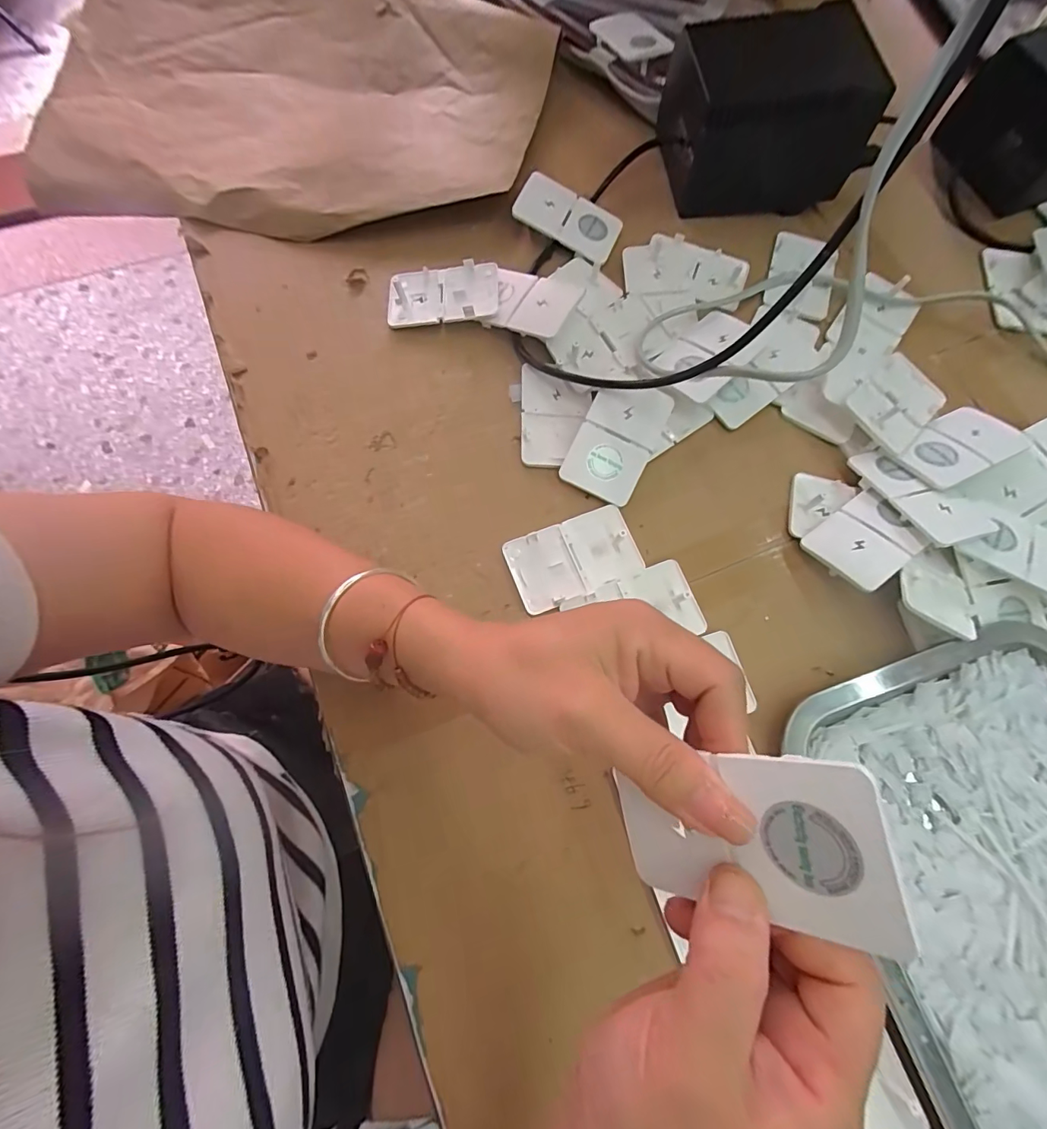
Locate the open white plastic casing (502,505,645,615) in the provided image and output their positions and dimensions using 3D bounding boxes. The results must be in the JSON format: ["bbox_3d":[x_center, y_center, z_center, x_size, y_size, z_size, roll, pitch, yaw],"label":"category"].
[{"bbox_3d":[0.033,-0.005,0.318,0.084,0.017,0.050,-22,75,-7],"label":"open white plastic casing"}]

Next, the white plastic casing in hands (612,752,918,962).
[{"bbox_3d":[0.069,0.088,0.154,0.005,0.083,0.051,0,78,-47],"label":"white plastic casing in hands"}]

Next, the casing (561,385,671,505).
[{"bbox_3d":[0.066,-0.087,0.332,0.053,0.009,0.083,26,88,-1],"label":"casing"}]

